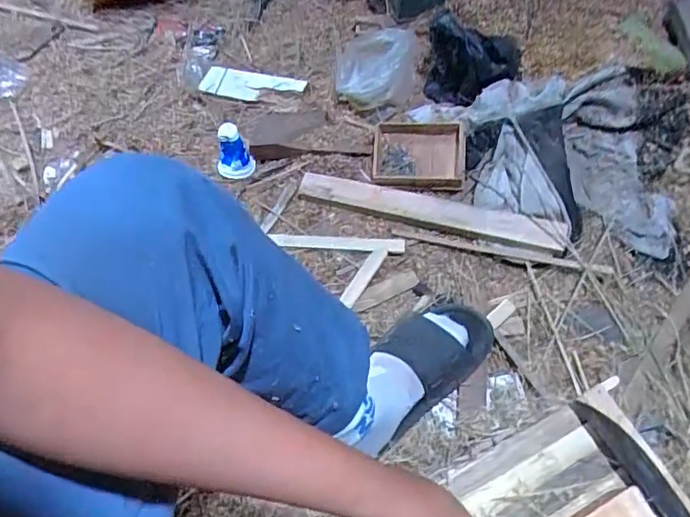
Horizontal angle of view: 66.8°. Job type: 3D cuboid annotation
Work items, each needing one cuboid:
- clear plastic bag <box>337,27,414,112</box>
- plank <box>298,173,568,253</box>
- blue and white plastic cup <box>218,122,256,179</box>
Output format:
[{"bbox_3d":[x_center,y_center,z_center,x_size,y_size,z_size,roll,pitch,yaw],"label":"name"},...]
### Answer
[{"bbox_3d":[0.060,-0.381,1.038,0.157,0.101,0.177,-2,59,1],"label":"clear plastic bag"},{"bbox_3d":[0.139,-0.085,0.893,0.446,0.020,0.053,13,75,13],"label":"plank"},{"bbox_3d":[-0.207,-0.195,0.960,0.067,0.087,0.063,-1,59,2],"label":"blue and white plastic cup"}]

